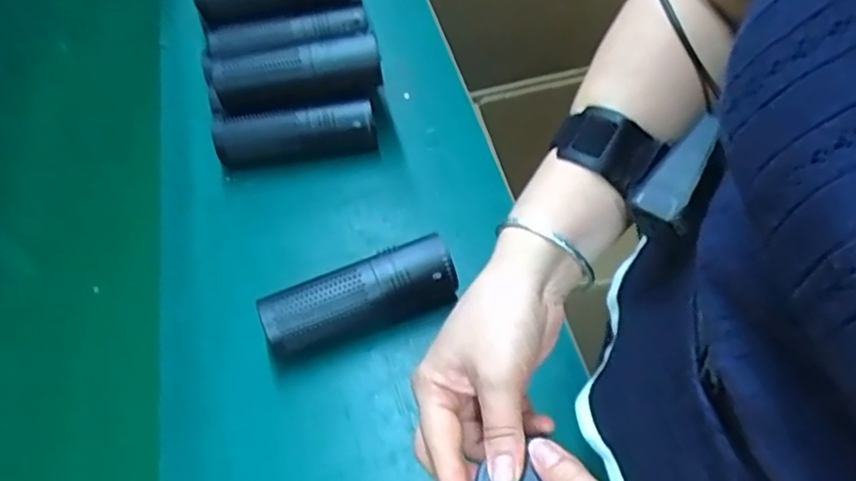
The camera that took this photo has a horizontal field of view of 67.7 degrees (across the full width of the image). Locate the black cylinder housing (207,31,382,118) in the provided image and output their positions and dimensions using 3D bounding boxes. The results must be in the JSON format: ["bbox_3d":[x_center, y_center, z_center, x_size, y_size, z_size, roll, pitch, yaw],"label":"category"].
[{"bbox_3d":[-0.136,-0.165,0.635,0.176,0.052,0.044,-8,54,0],"label":"black cylinder housing"}]

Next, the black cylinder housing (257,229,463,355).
[{"bbox_3d":[-0.057,0.050,0.541,0.160,0.061,0.047,-16,54,-6],"label":"black cylinder housing"}]

